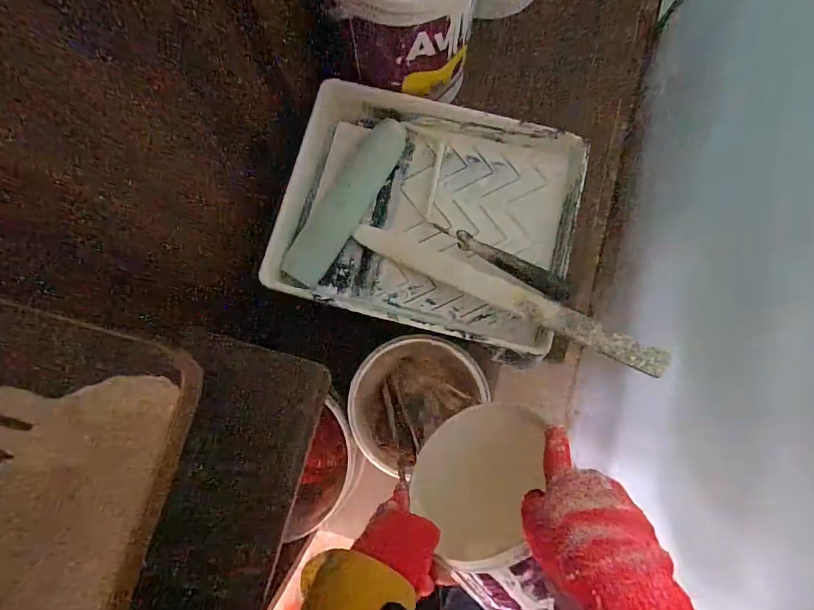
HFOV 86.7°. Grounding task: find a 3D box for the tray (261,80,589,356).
[{"bbox_3d":[0.029,-0.112,0.549,0.347,0.069,0.288,15,80,2],"label":"tray"}]

